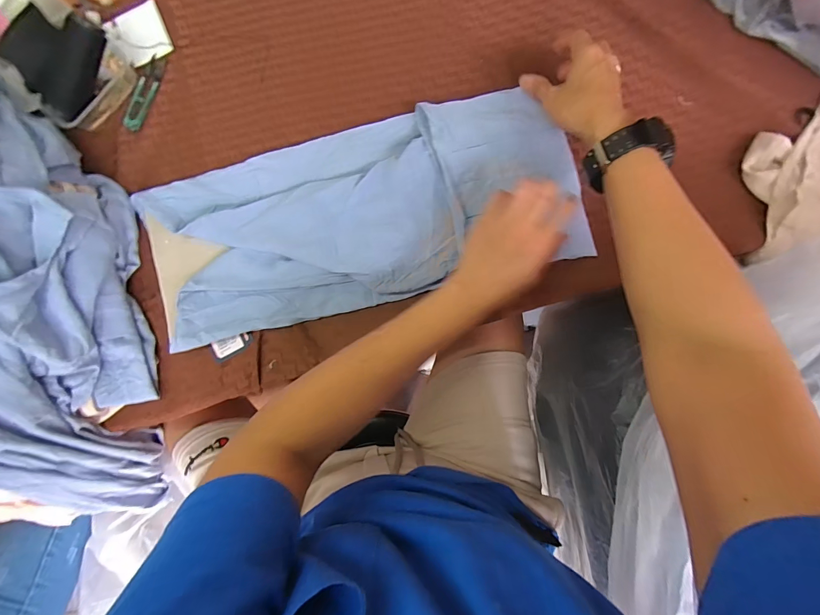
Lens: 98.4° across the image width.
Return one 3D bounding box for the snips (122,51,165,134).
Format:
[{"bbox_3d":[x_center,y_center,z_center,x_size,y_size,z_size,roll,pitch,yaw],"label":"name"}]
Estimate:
[{"bbox_3d":[-0.348,-0.279,0.463,0.027,0.007,0.101,17,88,3],"label":"snips"}]

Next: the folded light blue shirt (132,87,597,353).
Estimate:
[{"bbox_3d":[-0.066,-0.111,0.424,0.510,0.033,0.224,-17,86,4],"label":"folded light blue shirt"}]

